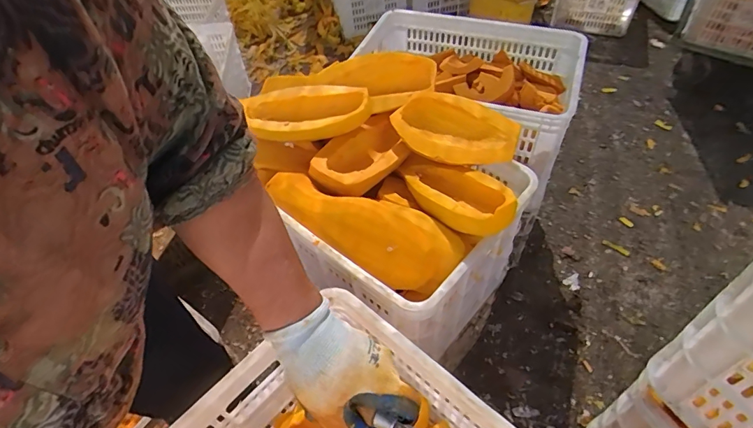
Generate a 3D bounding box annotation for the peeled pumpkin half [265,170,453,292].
[{"bbox_3d":[-0.038,-0.002,0.717,0.355,0.065,0.132,28,59,24],"label":"peeled pumpkin half"}]

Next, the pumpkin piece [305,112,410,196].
[{"bbox_3d":[-0.026,-0.104,0.813,0.204,0.064,0.133,-36,57,-22],"label":"pumpkin piece"}]

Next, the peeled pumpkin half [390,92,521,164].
[{"bbox_3d":[0.137,-0.151,0.778,0.228,0.050,0.123,22,56,20],"label":"peeled pumpkin half"}]

